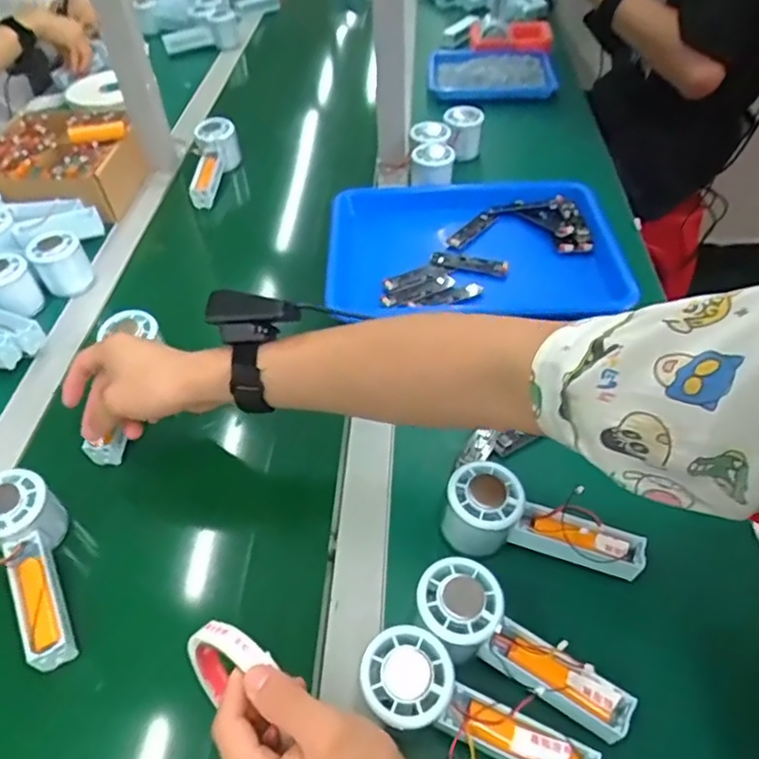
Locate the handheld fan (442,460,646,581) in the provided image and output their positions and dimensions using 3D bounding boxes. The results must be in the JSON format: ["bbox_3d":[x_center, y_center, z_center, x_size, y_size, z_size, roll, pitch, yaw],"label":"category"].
[{"bbox_3d":[0.123,0.118,0.477,0.152,0.047,0.054,21,50,-1],"label":"handheld fan"}]

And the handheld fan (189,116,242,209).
[{"bbox_3d":[-0.240,-0.308,0.880,0.060,0.046,0.145,5,66,6],"label":"handheld fan"}]

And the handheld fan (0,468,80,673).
[{"bbox_3d":[-0.272,0.148,0.479,0.058,0.064,0.156,-22,66,-18],"label":"handheld fan"}]

